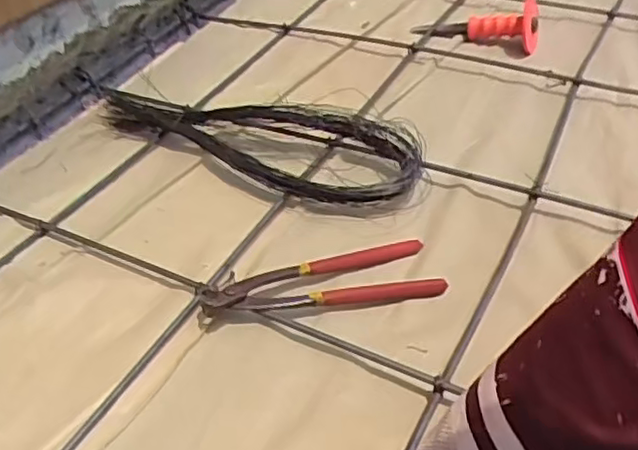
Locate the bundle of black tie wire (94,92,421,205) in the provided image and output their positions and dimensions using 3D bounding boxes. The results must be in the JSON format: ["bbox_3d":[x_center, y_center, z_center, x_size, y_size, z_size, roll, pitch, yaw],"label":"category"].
[{"bbox_3d":[-0.099,-0.112,0.799,0.468,0.050,0.122,20,45,24],"label":"bundle of black tie wire"}]

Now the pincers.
[{"bbox_3d":[0.003,0.051,0.609,0.219,0.033,0.062,-12,42,-11],"label":"pincers"}]

